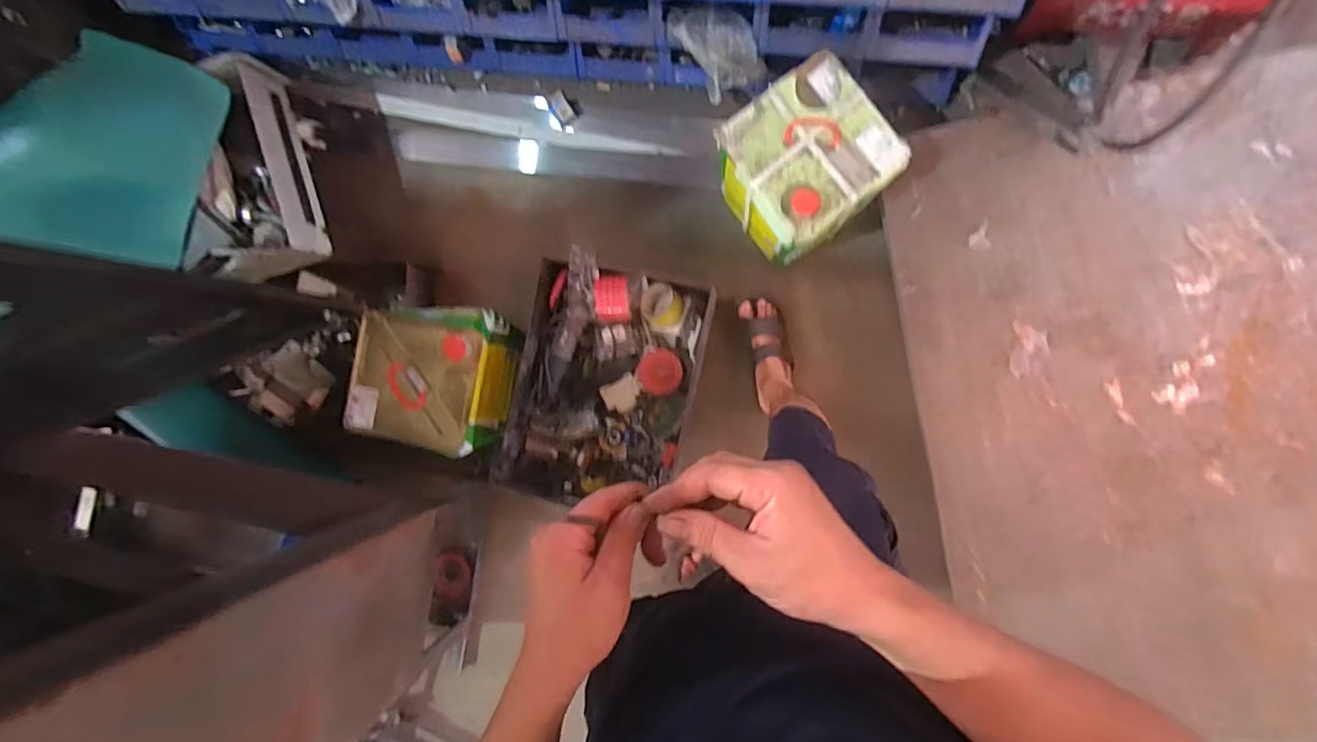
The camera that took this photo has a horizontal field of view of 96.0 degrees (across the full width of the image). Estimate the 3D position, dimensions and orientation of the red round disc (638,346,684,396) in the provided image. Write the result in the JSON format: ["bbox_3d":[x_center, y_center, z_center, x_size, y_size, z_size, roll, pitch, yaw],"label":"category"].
[{"bbox_3d":[0.003,0.001,1.296,0.095,0.016,0.100,0,91,8],"label":"red round disc"}]

